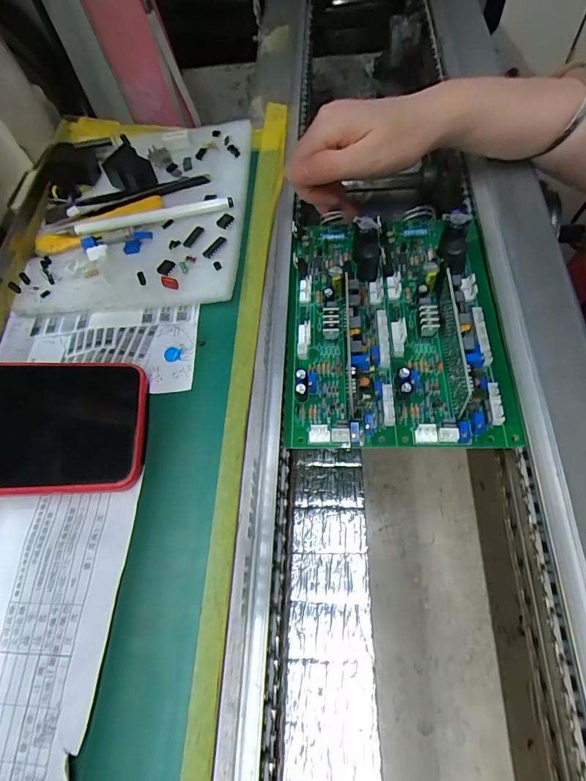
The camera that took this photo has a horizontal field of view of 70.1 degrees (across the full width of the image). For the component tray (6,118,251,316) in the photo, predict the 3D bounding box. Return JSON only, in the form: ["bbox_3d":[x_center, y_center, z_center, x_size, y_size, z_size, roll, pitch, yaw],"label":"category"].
[{"bbox_3d":[-0.119,-0.139,0.316,0.161,0.022,0.178,0,64,4],"label":"component tray"}]

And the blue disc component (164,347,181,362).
[{"bbox_3d":[-0.078,-0.024,0.269,0.010,0.004,0.010,-2,64,3],"label":"blue disc component"}]

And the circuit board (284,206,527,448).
[{"bbox_3d":[0.063,-0.053,0.265,0.132,0.035,0.175,0,64,4],"label":"circuit board"}]

